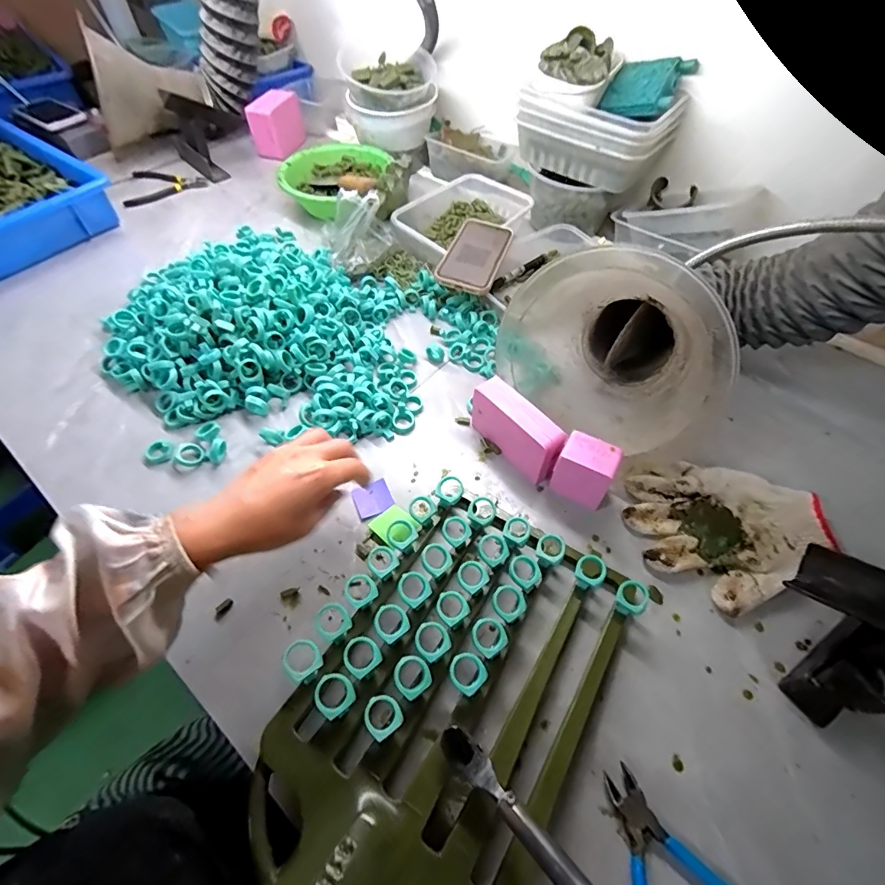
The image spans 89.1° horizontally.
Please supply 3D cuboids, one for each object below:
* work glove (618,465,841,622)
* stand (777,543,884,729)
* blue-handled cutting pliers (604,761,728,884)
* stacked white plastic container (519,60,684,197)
[{"bbox_3d":[0.285,0.081,0.451,0.182,0.028,0.147,-16,56,-11],"label":"work glove"},{"bbox_3d":[0.325,0.151,0.345,0.092,0.120,0.115,-32,60,-20],"label":"stand"},{"bbox_3d":[0.157,0.304,0.299,0.099,0.011,0.142,-19,57,-13],"label":"blue-handled cutting pliers"},{"bbox_3d":[0.221,-0.462,0.658,0.222,0.116,0.110,21,58,15],"label":"stacked white plastic container"}]

